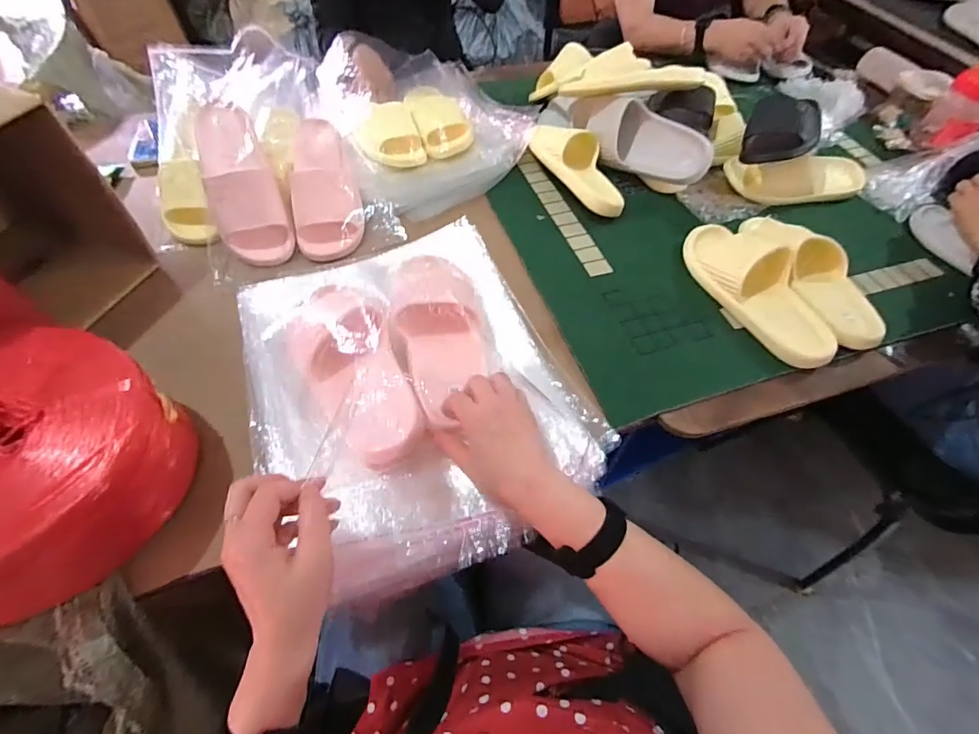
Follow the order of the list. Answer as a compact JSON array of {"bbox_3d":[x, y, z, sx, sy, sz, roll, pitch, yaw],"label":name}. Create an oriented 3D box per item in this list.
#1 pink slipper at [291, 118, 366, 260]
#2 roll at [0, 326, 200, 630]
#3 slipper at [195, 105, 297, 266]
[{"bbox_3d":[-0.259,-0.284,0.735,0.105,0.072,0.232,-8,80,-6],"label":"pink slipper"},{"bbox_3d":[-0.463,0.099,0.455,0.262,0.134,0.255,0,56,0],"label":"roll"},{"bbox_3d":[-0.369,-0.274,0.681,0.097,0.068,0.243,-20,92,-14],"label":"slipper"}]

